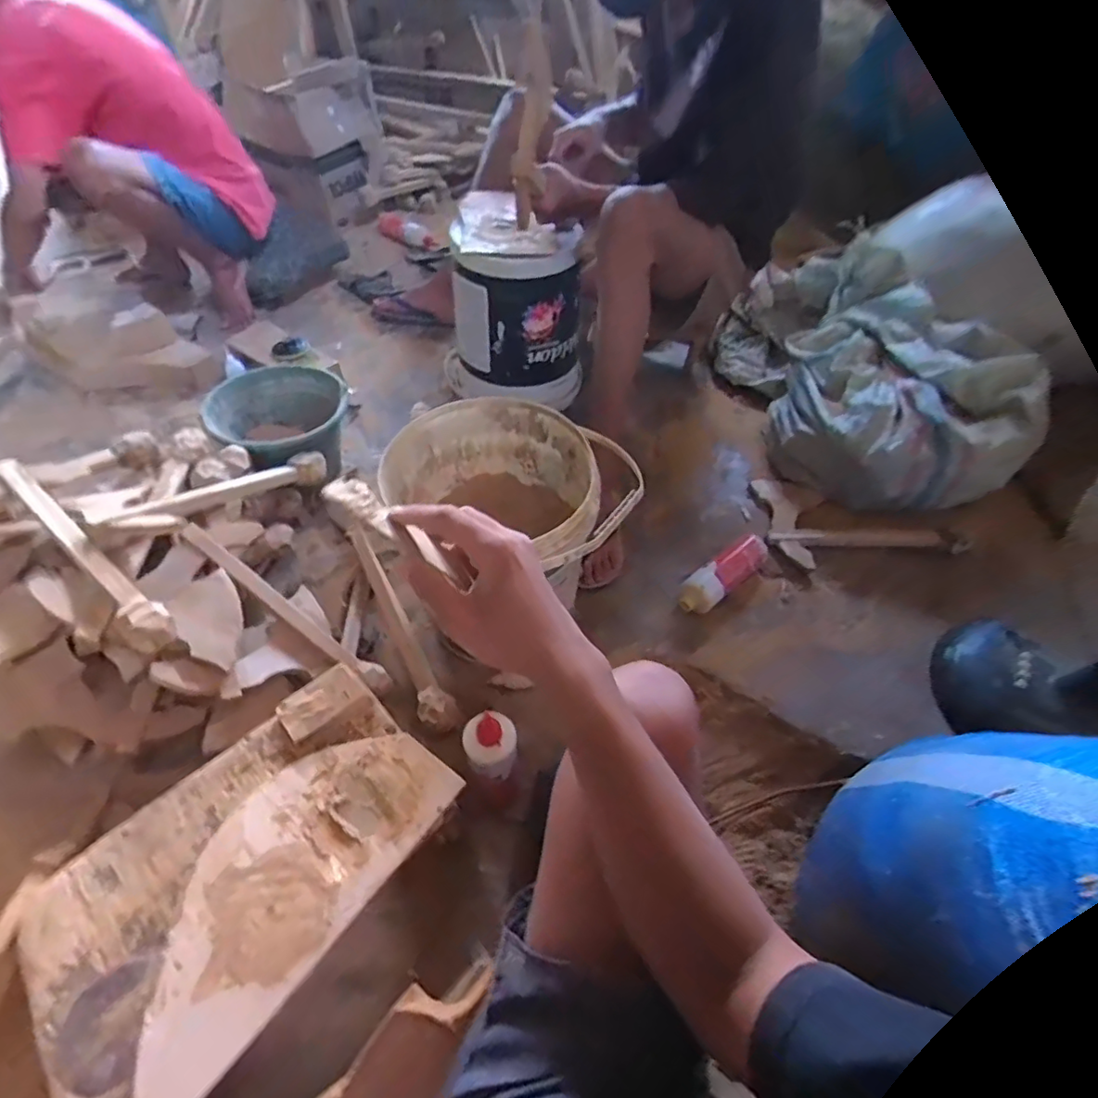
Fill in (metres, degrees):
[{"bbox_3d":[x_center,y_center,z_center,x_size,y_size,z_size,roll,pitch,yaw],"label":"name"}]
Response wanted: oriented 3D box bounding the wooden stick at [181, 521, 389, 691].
[{"bbox_3d":[-0.399,0.094,0.883,0.381,0.032,0.030,41,60,-4],"label":"wooden stick"}]

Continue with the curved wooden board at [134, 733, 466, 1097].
[{"bbox_3d":[-0.275,0.337,0.592,0.173,0.025,0.359,32,60,19],"label":"curved wooden board"}]

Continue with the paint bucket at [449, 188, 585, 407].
[{"bbox_3d":[-0.066,-0.537,1.242,0.272,0.328,0.248,-3,50,-3],"label":"paint bucket"}]

